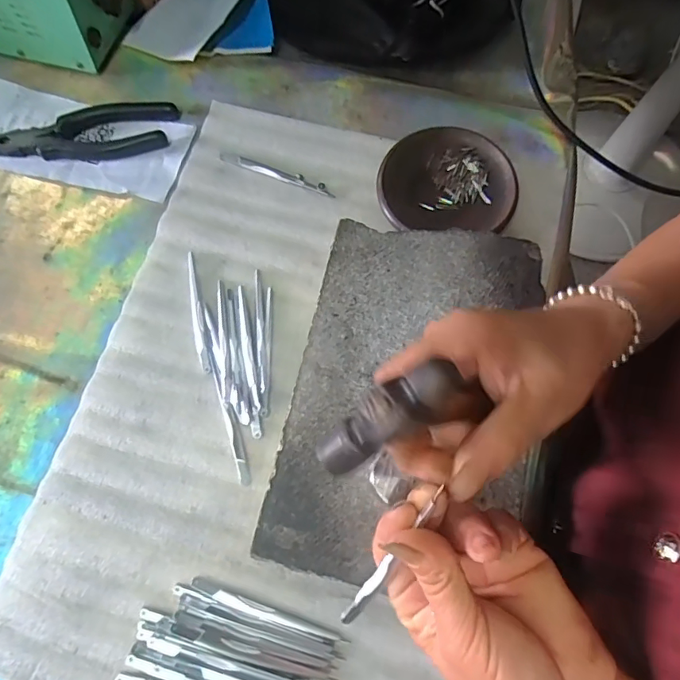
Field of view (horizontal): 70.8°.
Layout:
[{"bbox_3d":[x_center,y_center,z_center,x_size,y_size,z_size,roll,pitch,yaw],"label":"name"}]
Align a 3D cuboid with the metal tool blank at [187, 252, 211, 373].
[{"bbox_3d":[-0.113,-0.023,0.376,0.008,0.004,0.100,-14,71,-3],"label":"metal tool blank"}]

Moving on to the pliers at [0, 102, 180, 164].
[{"bbox_3d":[-0.228,-0.182,0.424,0.166,0.014,0.050,-12,71,-2],"label":"pliers"}]

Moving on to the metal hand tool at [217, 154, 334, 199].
[{"bbox_3d":[-0.055,-0.145,0.417,0.105,0.004,0.010,20,73,8],"label":"metal hand tool"}]

